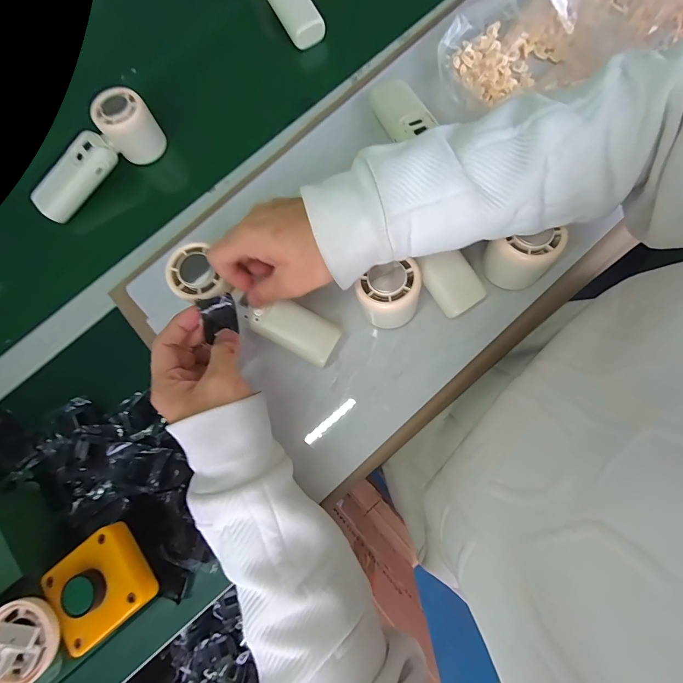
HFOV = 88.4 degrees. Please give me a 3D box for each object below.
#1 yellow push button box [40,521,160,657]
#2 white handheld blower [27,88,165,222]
[{"bbox_3d":[-0.192,0.194,0.285,0.065,0.045,0.068,-38,81,-6],"label":"yellow push button box"},{"bbox_3d":[-0.284,-0.211,0.401,0.162,0.063,0.048,-40,81,-7],"label":"white handheld blower"}]

